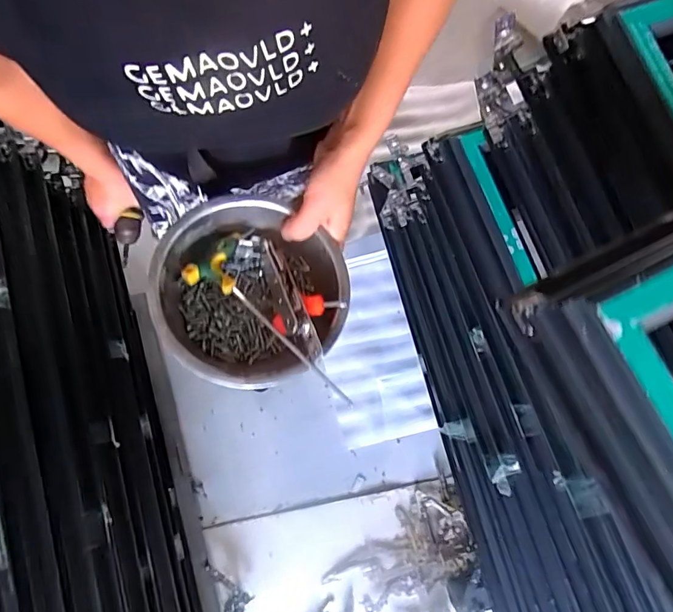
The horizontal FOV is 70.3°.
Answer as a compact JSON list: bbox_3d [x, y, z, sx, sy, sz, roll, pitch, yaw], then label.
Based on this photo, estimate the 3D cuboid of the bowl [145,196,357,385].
[{"bbox_3d":[-0.081,-0.010,0.464,0.175,0.070,0.169,0,78,-1],"label":"bowl"}]

